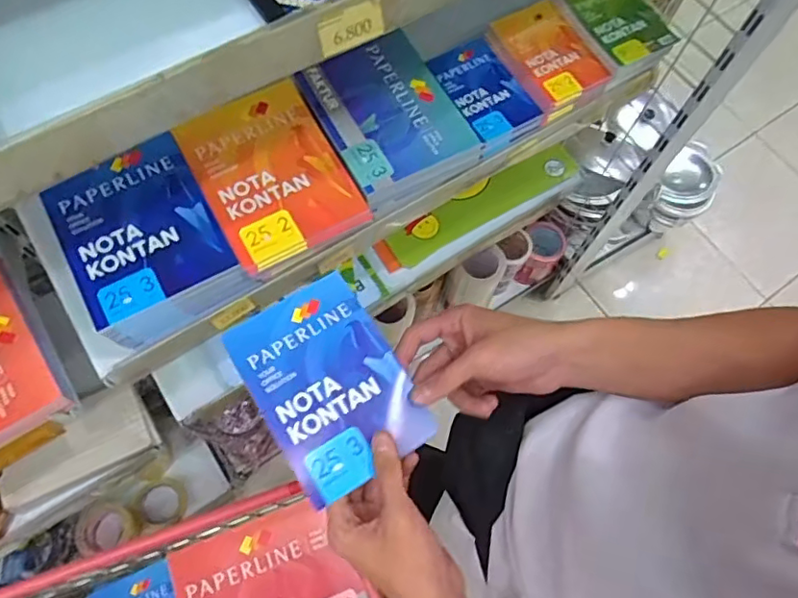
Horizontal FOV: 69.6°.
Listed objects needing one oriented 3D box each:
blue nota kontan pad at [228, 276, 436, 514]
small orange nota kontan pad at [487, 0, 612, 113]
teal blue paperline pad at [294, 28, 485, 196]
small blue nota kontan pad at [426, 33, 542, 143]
[{"bbox_3d":[-0.054,0.061,0.440,0.108,0.011,0.153,-31,73,-14],"label":"blue nota kontan pad"},{"bbox_3d":[0.213,-0.348,0.809,0.114,0.022,0.156,-30,73,-14],"label":"small orange nota kontan pad"},{"bbox_3d":[-0.014,-0.238,0.719,0.164,0.025,0.195,-27,72,-13],"label":"teal blue paperline pad"},{"bbox_3d":[0.116,-0.295,0.793,0.098,0.011,0.154,-27,72,-13],"label":"small blue nota kontan pad"}]

